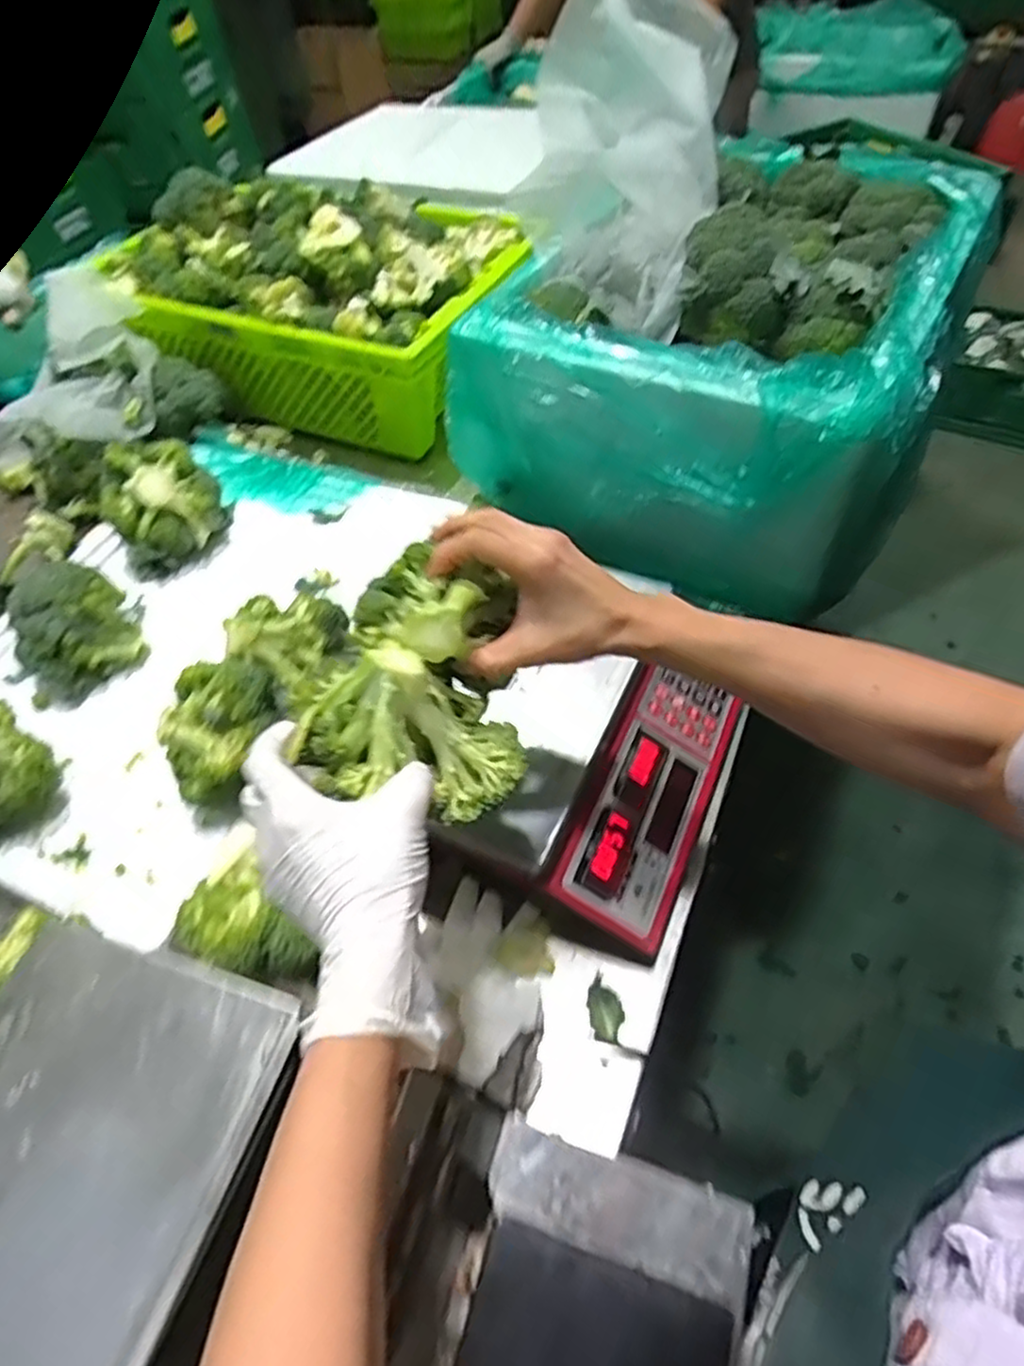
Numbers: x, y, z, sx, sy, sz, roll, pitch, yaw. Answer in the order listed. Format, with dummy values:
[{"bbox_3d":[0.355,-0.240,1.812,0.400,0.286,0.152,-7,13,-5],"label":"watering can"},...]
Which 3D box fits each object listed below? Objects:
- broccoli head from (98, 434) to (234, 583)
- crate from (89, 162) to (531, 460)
[{"bbox_3d":[-0.395,-0.203,0.823,0.123,0.106,0.095,-28,55,-16],"label":"broccoli head"},{"bbox_3d":[-0.273,-0.561,1.040,0.555,0.210,0.373,16,55,17],"label":"crate"}]

